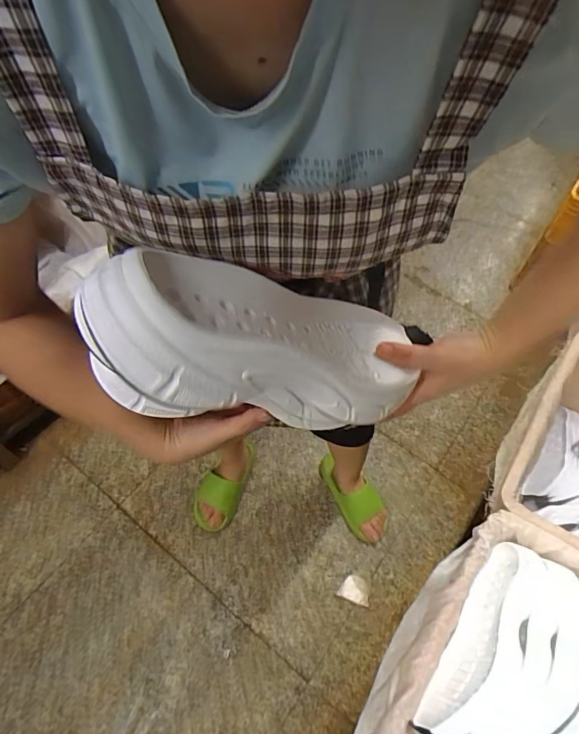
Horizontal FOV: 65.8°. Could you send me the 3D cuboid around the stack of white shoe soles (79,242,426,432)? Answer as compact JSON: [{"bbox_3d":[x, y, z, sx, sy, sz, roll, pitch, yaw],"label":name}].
[{"bbox_3d":[0.005,-0.012,0.316,0.279,0.045,0.114,1,48,-47],"label":"stack of white shoe soles"}]

